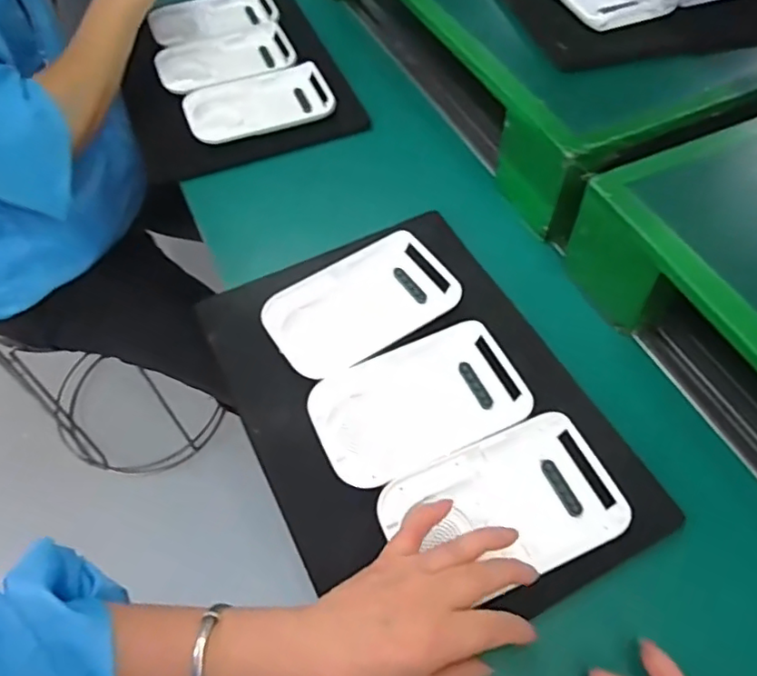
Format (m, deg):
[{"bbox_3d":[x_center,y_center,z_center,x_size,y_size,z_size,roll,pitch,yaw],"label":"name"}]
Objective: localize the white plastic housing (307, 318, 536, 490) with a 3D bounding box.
[{"bbox_3d":[0.031,0.048,0.465,0.158,0.014,0.100,-21,57,-16],"label":"white plastic housing"}]

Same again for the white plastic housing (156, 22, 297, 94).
[{"bbox_3d":[-0.186,-0.338,0.728,0.158,0.014,0.104,-19,57,-15],"label":"white plastic housing"}]

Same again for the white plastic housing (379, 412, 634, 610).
[{"bbox_3d":[0.087,0.115,0.417,0.156,0.016,0.095,-21,57,-12],"label":"white plastic housing"}]

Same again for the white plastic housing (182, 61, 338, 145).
[{"bbox_3d":[-0.136,-0.265,0.679,0.160,0.018,0.108,-19,57,-15],"label":"white plastic housing"}]

